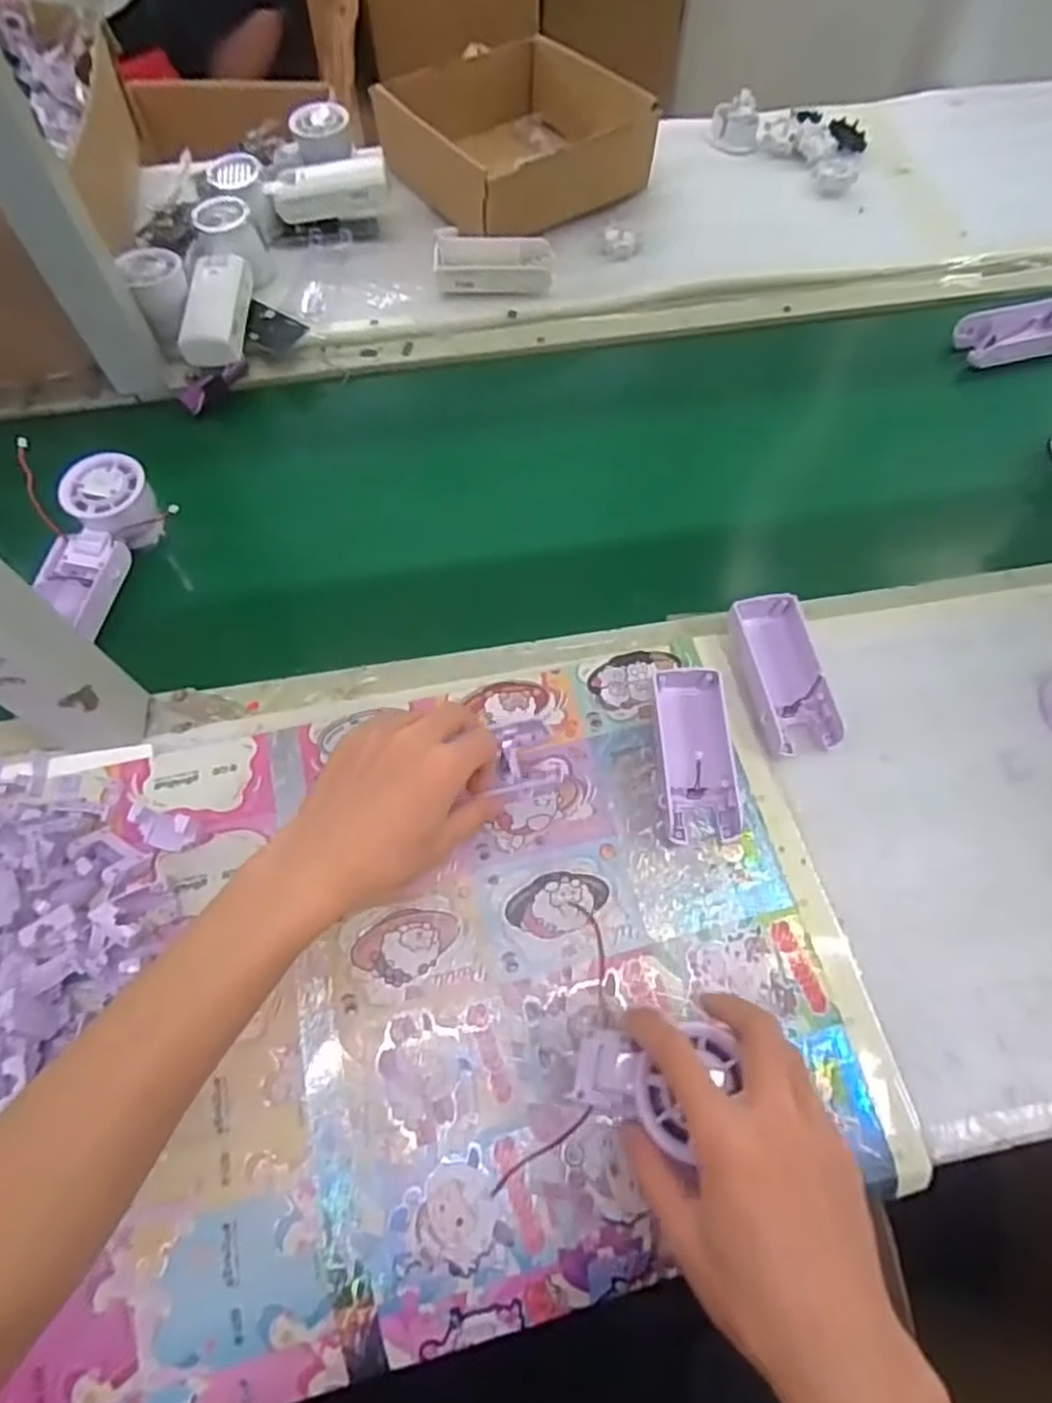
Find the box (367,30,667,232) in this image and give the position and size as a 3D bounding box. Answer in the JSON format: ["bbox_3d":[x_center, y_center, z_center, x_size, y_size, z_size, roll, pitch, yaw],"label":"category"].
[{"bbox_3d":[-0.004,-0.570,0.711,0.223,0.065,0.214,-34,68,-17],"label":"box"}]

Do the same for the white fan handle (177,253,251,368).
[{"bbox_3d":[-0.266,-0.340,0.614,0.047,0.030,0.104,3,65,-1],"label":"white fan handle"}]

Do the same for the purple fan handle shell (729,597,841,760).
[{"bbox_3d":[0.169,-0.019,0.469,0.049,0.022,0.106,-8,65,-6],"label":"purple fan handle shell"}]

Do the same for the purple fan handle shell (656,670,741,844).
[{"bbox_3d":[0.109,0.033,0.451,0.044,0.024,0.109,-1,65,-2],"label":"purple fan handle shell"}]

